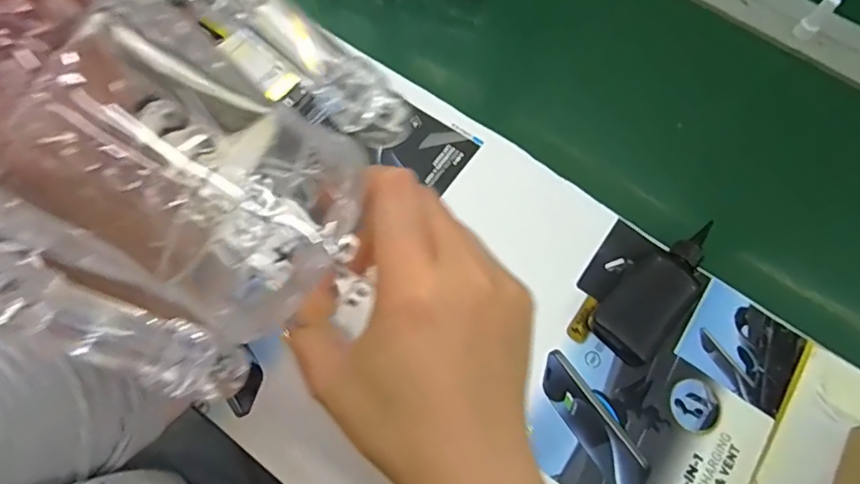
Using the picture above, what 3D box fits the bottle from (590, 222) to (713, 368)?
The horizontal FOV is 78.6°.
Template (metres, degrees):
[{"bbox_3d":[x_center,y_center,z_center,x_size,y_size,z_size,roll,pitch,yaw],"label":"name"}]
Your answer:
[{"bbox_3d":[0.193,0.039,0.440,0.056,0.022,0.134,40,72,13],"label":"bottle"}]

